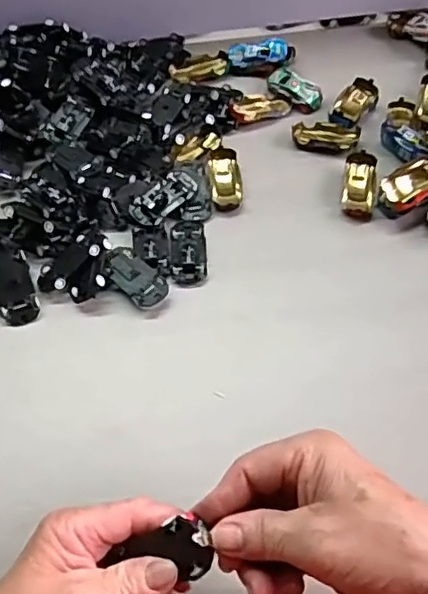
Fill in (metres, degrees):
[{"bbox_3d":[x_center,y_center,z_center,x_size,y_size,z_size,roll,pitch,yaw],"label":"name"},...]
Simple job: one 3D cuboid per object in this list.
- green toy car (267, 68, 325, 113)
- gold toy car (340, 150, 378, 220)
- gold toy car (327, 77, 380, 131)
[{"bbox_3d":[0.083,-0.213,0.610,0.063,0.019,0.029,35,65,24],"label":"green toy car"},{"bbox_3d":[0.130,-0.100,0.526,0.030,0.017,0.061,9,57,9],"label":"gold toy car"},{"bbox_3d":[0.137,-0.189,0.588,0.034,0.023,0.069,27,62,20],"label":"gold toy car"}]

